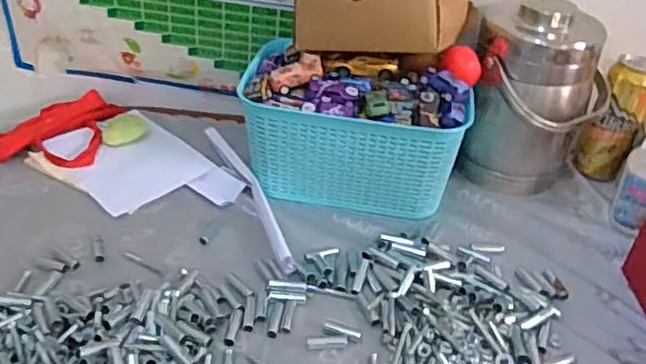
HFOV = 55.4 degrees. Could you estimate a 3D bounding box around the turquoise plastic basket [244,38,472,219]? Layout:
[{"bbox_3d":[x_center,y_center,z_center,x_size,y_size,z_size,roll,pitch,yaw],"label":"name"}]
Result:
[{"bbox_3d":[0.037,-0.063,0.800,0.277,0.138,0.158,9,36,5],"label":"turquoise plastic basket"}]

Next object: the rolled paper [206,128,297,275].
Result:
[{"bbox_3d":[-0.092,0.013,0.770,0.026,0.018,0.292,-12,39,-23],"label":"rolled paper"}]

